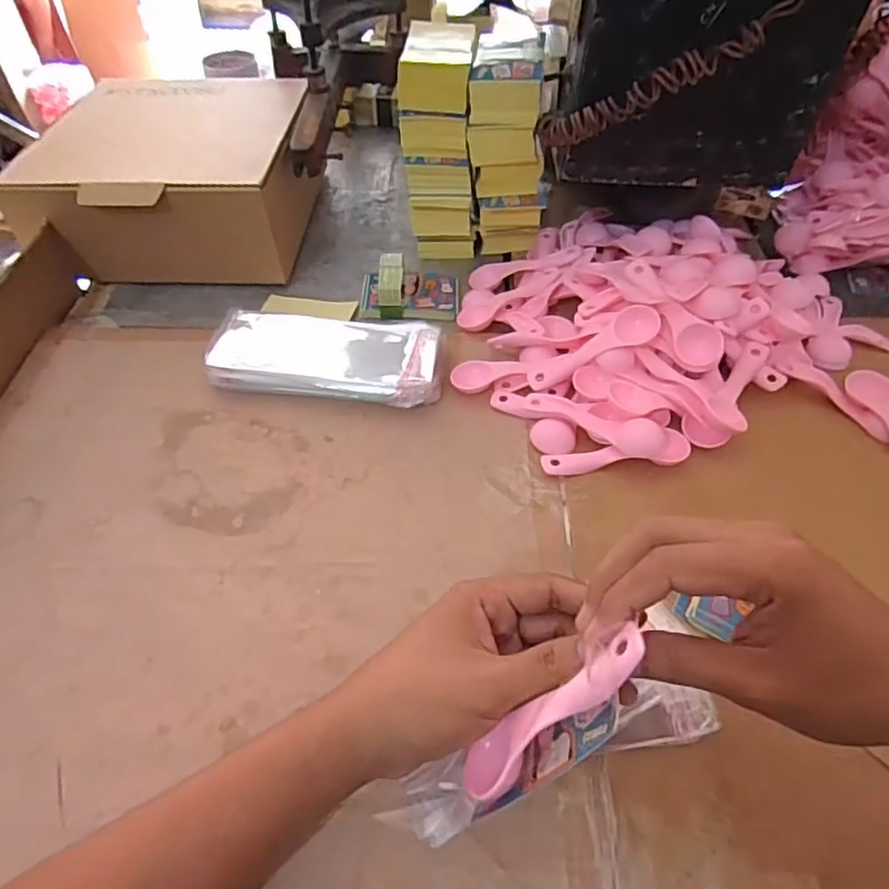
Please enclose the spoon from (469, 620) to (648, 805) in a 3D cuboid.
[{"bbox_3d":[0.046,0.119,0.265,0.110,0.015,0.023,-49,59,20],"label":"spoon"}]

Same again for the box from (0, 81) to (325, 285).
[{"bbox_3d":[-0.275,-0.295,0.652,0.262,0.100,0.275,-1,52,-1],"label":"box"}]

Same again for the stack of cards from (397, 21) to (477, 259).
[{"bbox_3d":[-0.006,-0.290,0.602,0.072,0.186,0.102,-2,52,-2],"label":"stack of cards"}]

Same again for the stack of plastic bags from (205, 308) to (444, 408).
[{"bbox_3d":[-0.101,-0.078,0.517,0.196,0.027,0.091,6,51,3],"label":"stack of plastic bags"}]

